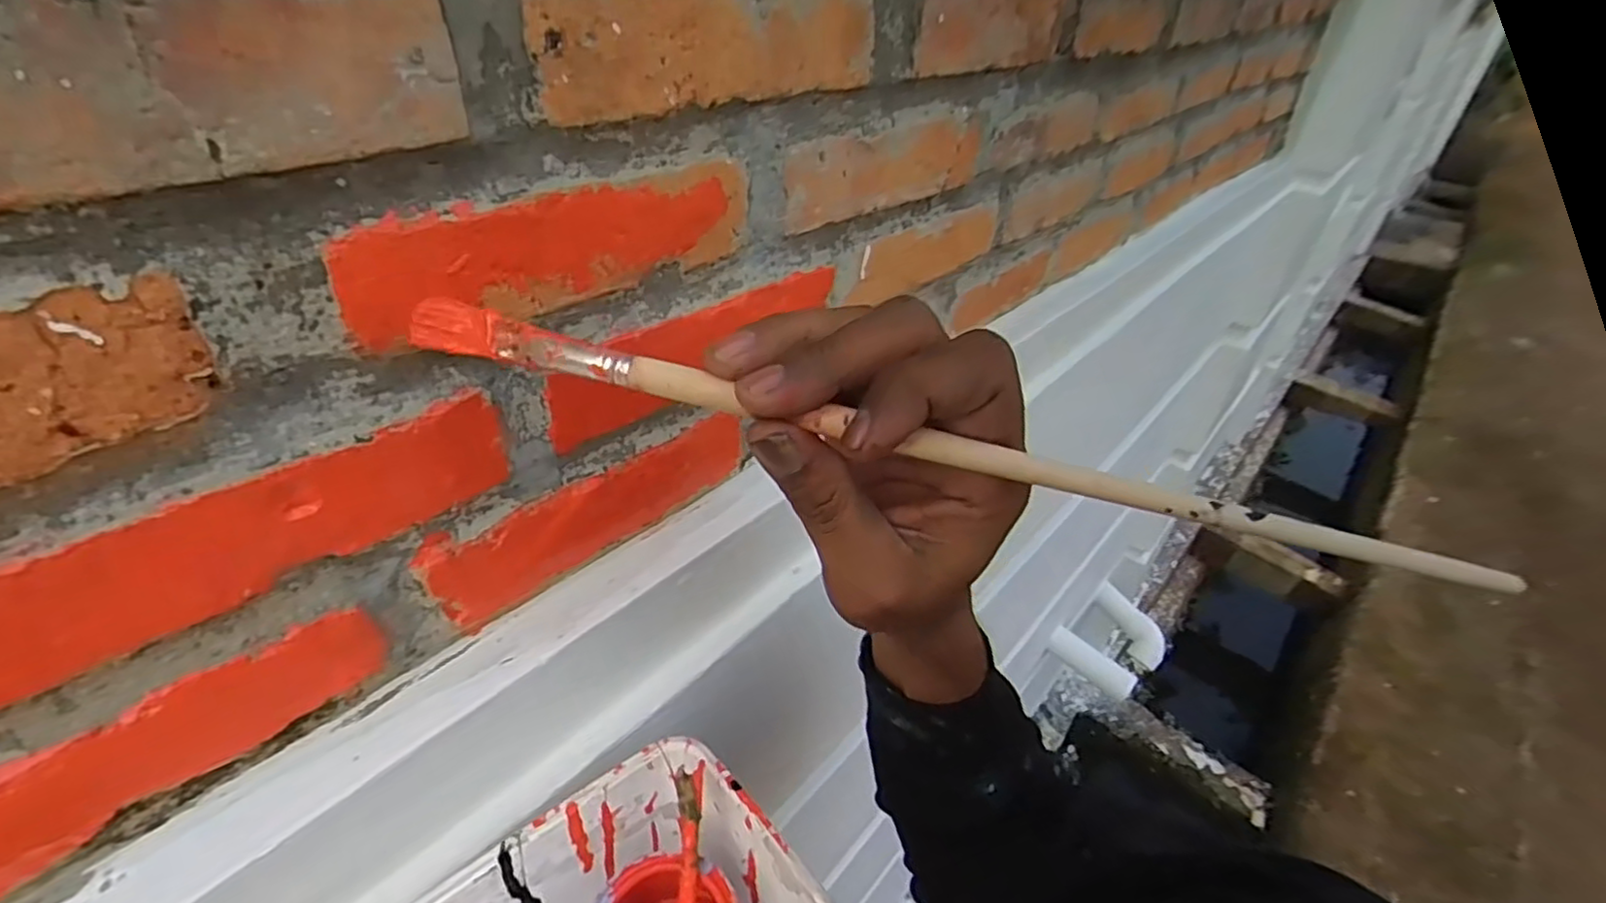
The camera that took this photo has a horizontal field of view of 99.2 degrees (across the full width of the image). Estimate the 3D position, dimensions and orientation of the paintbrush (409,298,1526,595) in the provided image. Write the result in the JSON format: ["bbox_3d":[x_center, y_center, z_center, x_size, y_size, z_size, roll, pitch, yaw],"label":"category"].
[{"bbox_3d":[0.032,-0.004,0.198,0.315,0.014,0.008,14,35,7],"label":"paintbrush"}]

